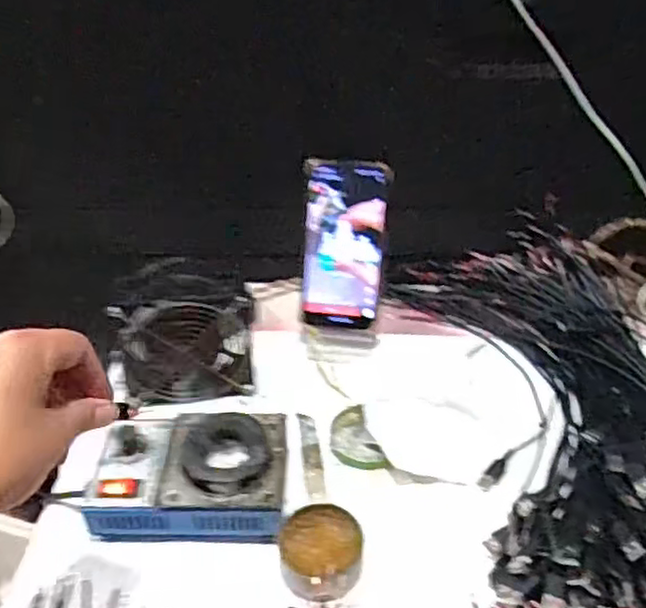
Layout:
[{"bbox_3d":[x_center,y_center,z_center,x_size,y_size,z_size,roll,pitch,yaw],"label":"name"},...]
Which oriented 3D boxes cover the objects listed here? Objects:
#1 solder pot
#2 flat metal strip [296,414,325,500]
[{"bbox_3d":[-0.104,0.133,0.543,0.147,0.054,0.102,-1,39,1],"label":"solder pot"},{"bbox_3d":[-0.010,0.128,0.597,0.016,0.006,0.087,-7,40,-7],"label":"flat metal strip"}]

